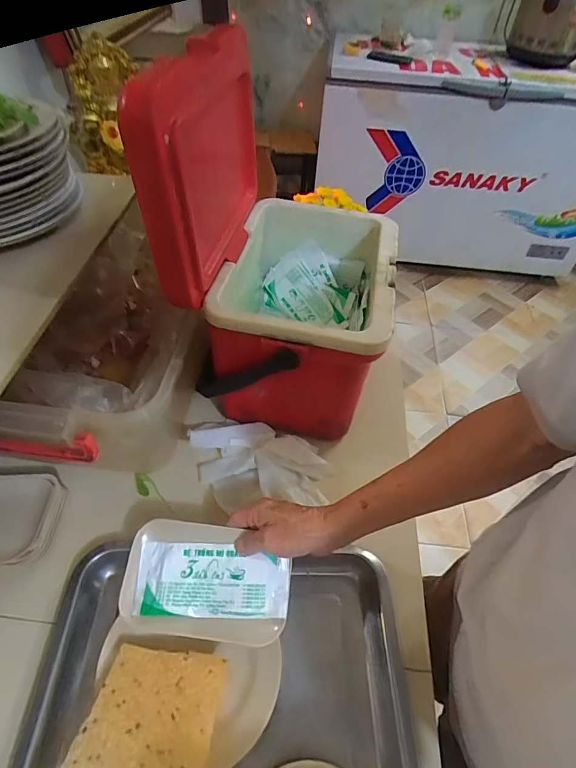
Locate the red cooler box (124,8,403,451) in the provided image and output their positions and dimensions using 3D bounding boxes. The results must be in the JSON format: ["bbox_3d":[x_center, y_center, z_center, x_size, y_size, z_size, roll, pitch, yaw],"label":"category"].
[{"bbox_3d":[0.006,-0.141,0.526,0.244,0.343,0.270,11,49,6],"label":"red cooler box"}]

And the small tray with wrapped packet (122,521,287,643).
[{"bbox_3d":[-0.082,0.196,0.418,0.163,0.014,0.102,4,64,4],"label":"small tray with wrapped packet"}]

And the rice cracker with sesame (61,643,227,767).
[{"bbox_3d":[-0.120,0.291,0.344,0.107,0.004,0.132,13,37,5],"label":"rice cracker with sesame"}]

